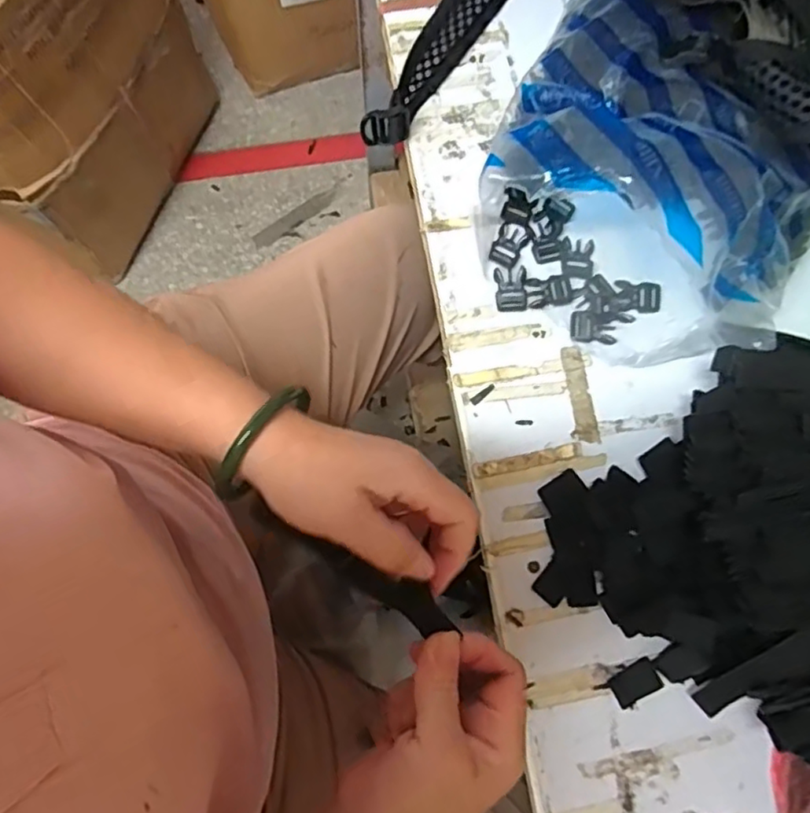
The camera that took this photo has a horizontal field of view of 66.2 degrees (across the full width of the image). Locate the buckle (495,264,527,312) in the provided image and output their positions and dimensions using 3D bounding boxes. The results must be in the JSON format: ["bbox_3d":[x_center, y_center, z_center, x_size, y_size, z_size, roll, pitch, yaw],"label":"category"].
[{"bbox_3d":[0.076,-0.084,0.444,0.021,0.005,0.033,-1,79,-2],"label":"buckle"}]

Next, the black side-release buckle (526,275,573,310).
[{"bbox_3d":[0.103,-0.083,0.442,0.031,0.004,0.022,-10,79,-4],"label":"black side-release buckle"}]

